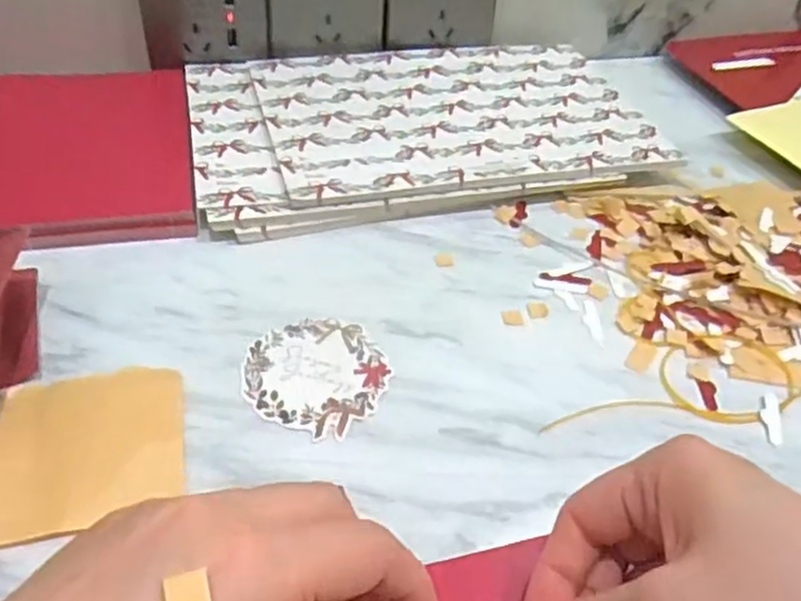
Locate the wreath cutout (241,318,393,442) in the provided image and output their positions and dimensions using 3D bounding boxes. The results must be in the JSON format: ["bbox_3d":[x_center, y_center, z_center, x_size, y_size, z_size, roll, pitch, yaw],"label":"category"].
[{"bbox_3d":[-0.041,0.033,0.348,0.067,0.004,0.066,3,43,-3],"label":"wreath cutout"}]

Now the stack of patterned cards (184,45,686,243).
[{"bbox_3d":[0.015,-0.122,0.489,0.296,0.014,0.179,-8,47,-12],"label":"stack of patterned cards"}]

